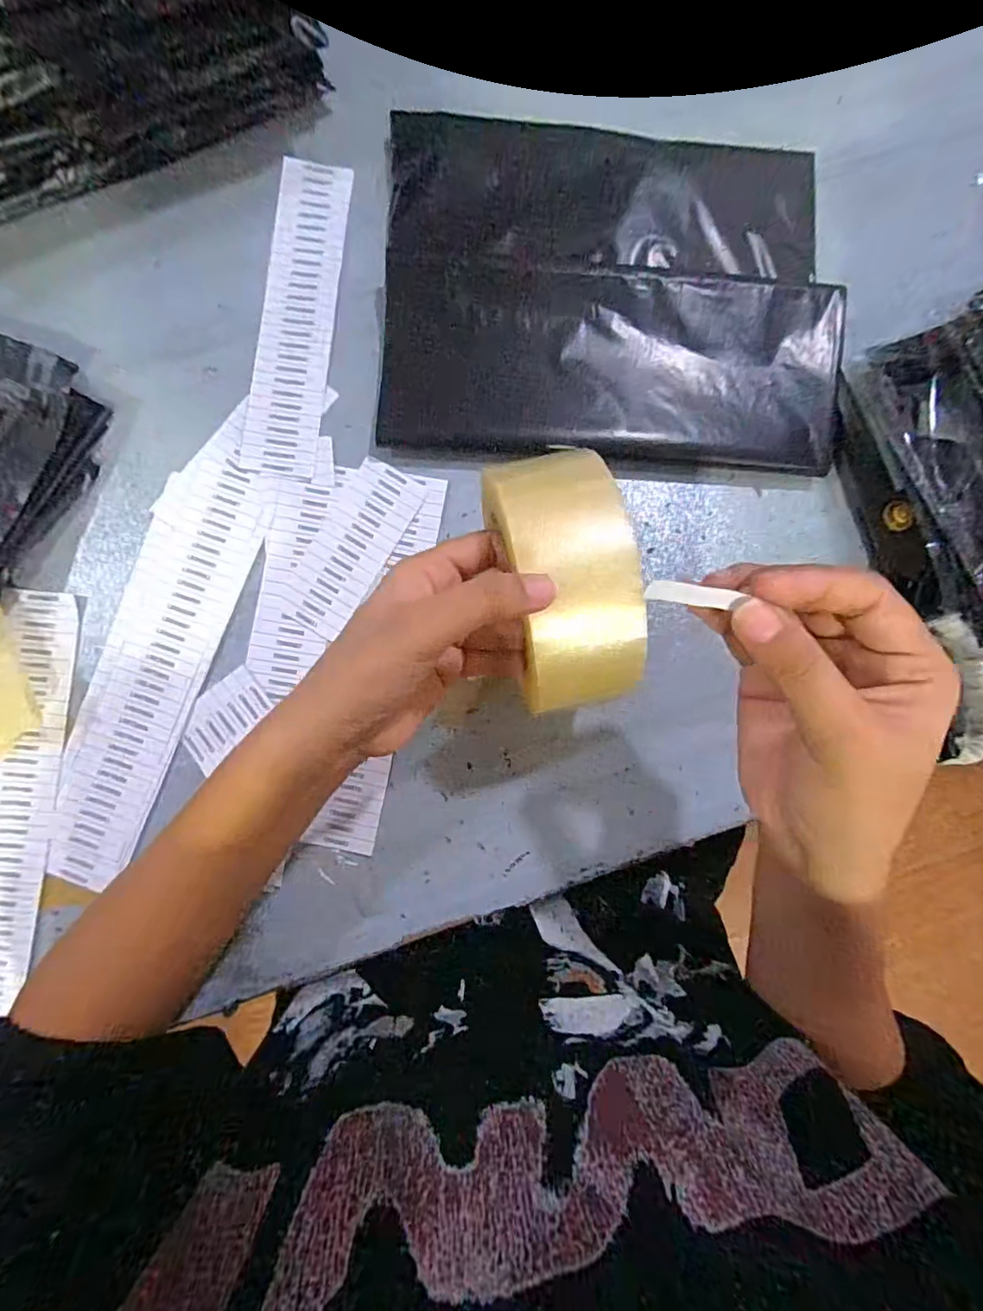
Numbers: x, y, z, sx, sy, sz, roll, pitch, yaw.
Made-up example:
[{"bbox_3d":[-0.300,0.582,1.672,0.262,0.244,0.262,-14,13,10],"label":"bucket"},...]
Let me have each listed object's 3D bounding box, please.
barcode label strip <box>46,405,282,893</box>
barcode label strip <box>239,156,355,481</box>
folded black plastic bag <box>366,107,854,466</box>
[{"bbox_3d":[-0.195,-0.004,0.315,0.059,0.005,0.271,20,86,-3],"label":"barcode label strip"},{"bbox_3d":[-0.120,-0.210,0.334,0.044,0.004,0.200,7,86,-4],"label":"barcode label strip"},{"bbox_3d":[0.075,-0.225,0.335,0.276,0.025,0.207,4,86,-4],"label":"folded black plastic bag"}]

